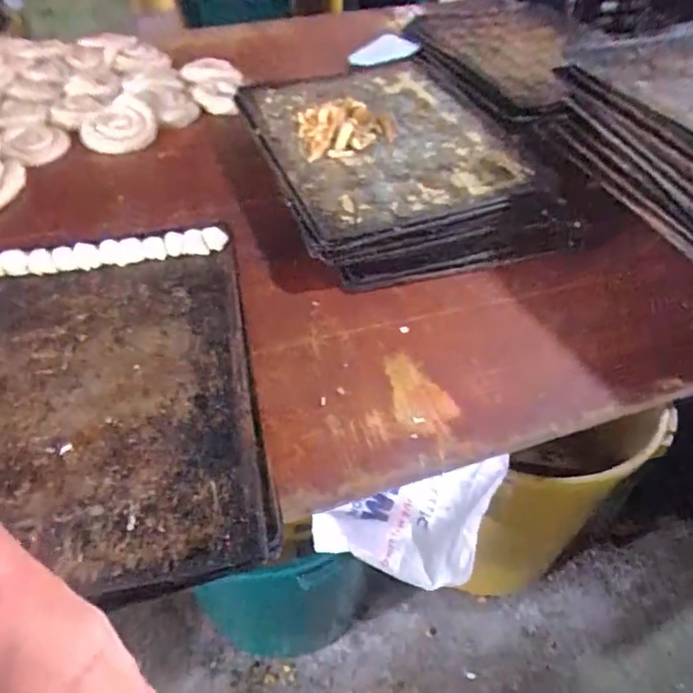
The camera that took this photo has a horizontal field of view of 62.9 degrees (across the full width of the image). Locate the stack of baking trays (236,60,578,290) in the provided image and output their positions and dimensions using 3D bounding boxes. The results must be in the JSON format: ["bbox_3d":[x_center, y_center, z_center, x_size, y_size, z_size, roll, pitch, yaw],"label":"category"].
[{"bbox_3d":[0.056,-0.293,0.842,0.355,0.093,0.527,-16,49,-15],"label":"stack of baking trays"}]

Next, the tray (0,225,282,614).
[{"bbox_3d":[-0.256,0.037,0.552,0.319,0.024,0.432,-9,48,-10],"label":"tray"}]

